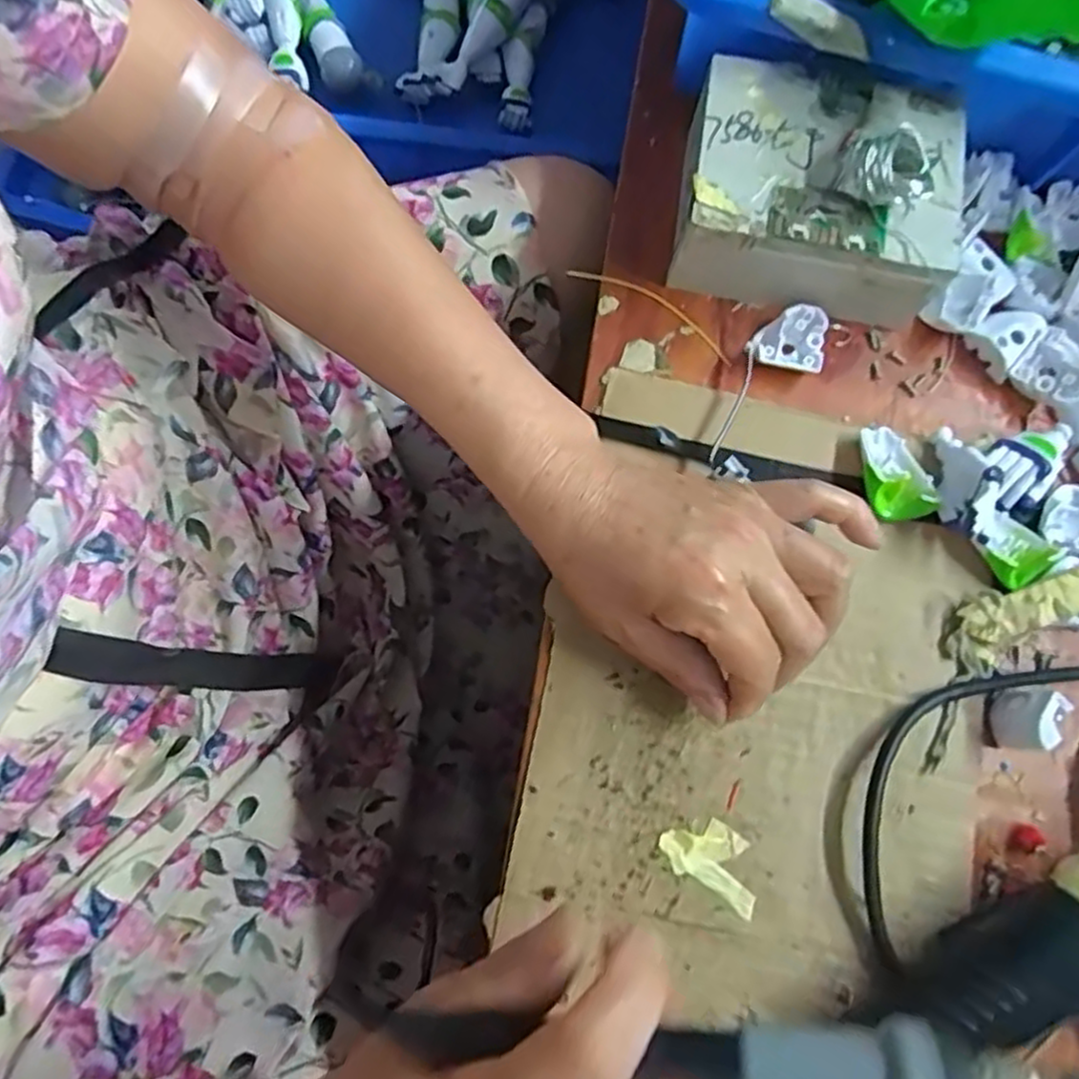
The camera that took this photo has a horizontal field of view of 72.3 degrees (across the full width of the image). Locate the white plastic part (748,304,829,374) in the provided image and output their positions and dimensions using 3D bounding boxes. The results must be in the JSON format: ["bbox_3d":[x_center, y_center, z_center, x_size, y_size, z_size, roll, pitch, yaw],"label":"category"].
[{"bbox_3d":[0.120,-0.097,0.358,0.034,0.016,0.030,14,76,-2],"label":"white plastic part"}]

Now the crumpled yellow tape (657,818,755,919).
[{"bbox_3d":[0.073,0.133,0.307,0.045,0.004,0.027,32,77,3],"label":"crumpled yellow tape"}]

